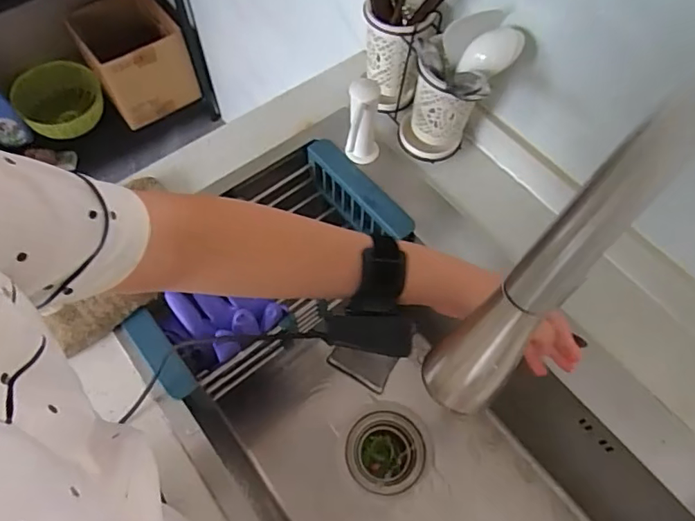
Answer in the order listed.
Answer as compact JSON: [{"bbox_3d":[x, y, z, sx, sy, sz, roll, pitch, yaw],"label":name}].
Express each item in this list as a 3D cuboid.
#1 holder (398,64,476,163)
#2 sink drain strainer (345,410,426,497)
[{"bbox_3d":[0.115,-0.199,0.677,0.081,0.132,0.083,12,61,5],"label":"holder"},{"bbox_3d":[0.053,0.276,0.748,0.109,0.050,0.107,0,61,-1],"label":"sink drain strainer"}]

